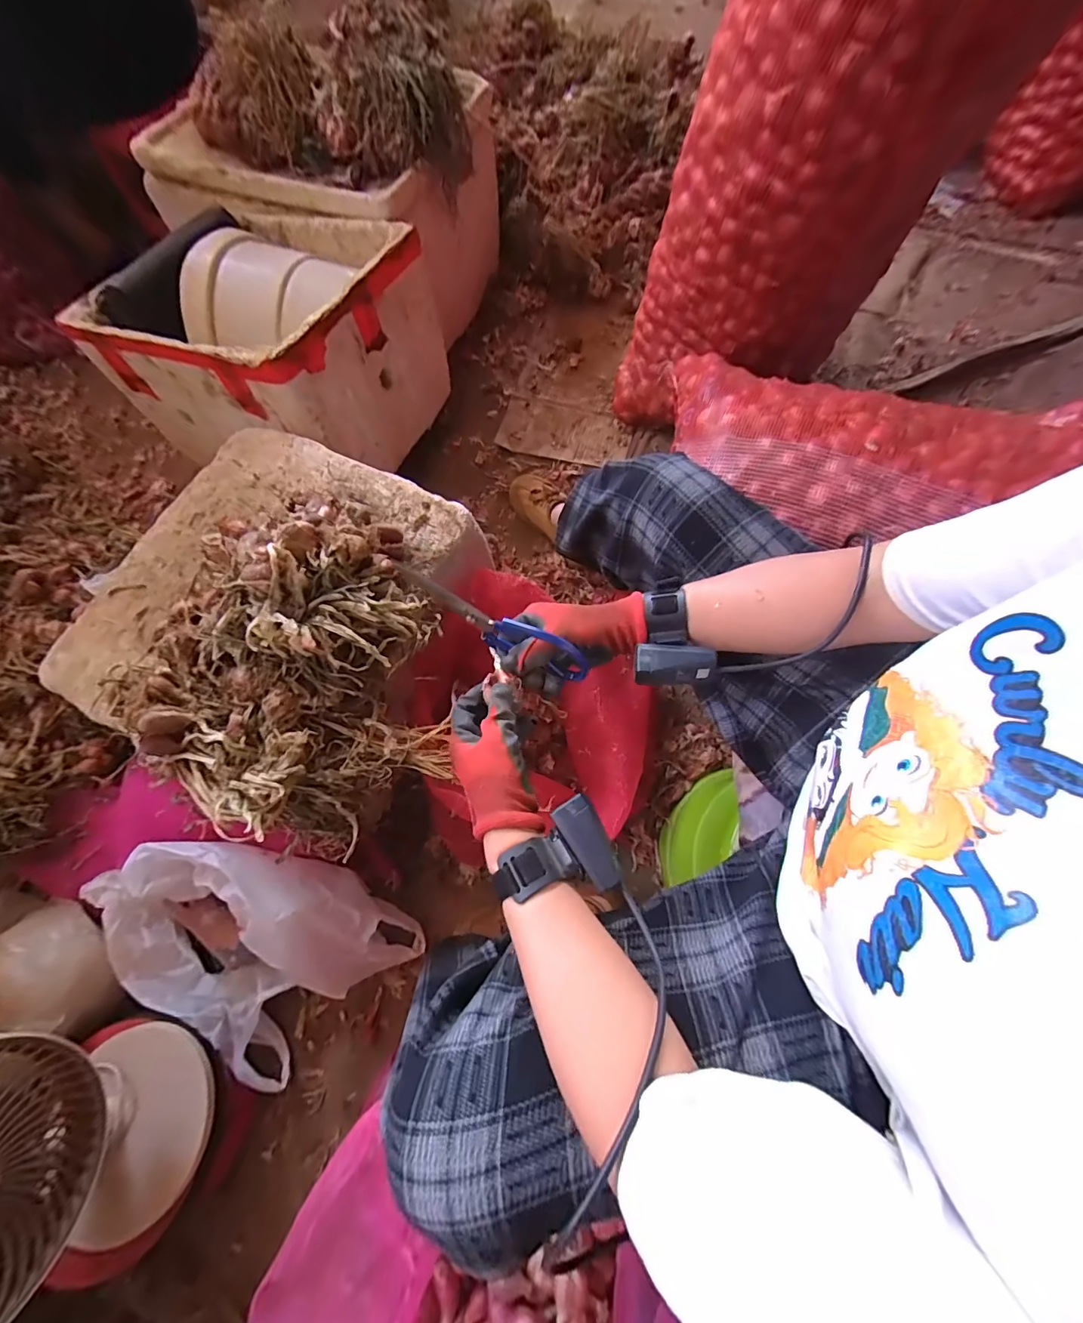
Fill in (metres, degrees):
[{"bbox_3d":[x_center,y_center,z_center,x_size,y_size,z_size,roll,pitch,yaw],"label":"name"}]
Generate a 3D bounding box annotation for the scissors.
[{"bbox_3d":[-0.044,-0.032,0.433,0.198,0.064,0.018,28,74,-10],"label":"scissors"}]

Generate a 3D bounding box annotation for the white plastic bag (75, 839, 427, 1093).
[{"bbox_3d":[-0.432,0.380,0.633,0.442,0.194,0.298,31,75,12],"label":"white plastic bag"}]

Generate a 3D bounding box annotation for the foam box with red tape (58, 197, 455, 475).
[{"bbox_3d":[-0.483,-0.599,0.859,0.460,0.294,0.419,19,73,8],"label":"foam box with red tape"}]

